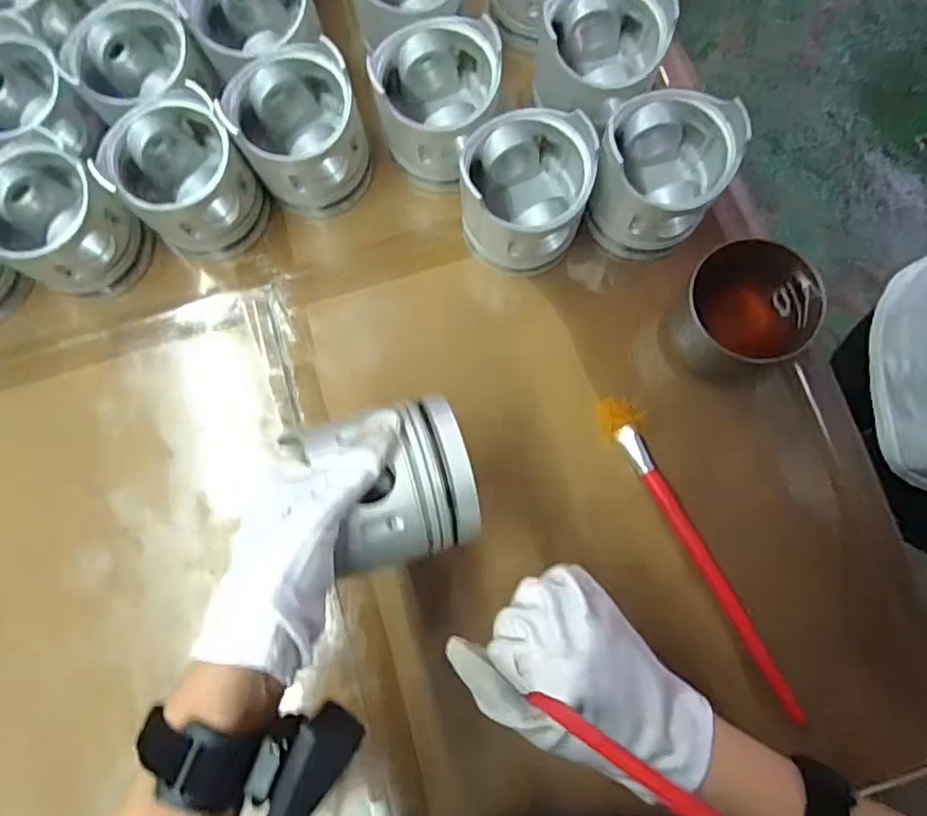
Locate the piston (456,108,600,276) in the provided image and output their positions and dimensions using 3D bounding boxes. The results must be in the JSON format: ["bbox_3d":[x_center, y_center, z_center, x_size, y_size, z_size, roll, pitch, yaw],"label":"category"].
[{"bbox_3d":[0.051,-0.175,0.495,0.105,0.087,0.103,-3,81,2],"label":"piston"}]

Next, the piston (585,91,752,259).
[{"bbox_3d":[0.160,-0.191,0.487,0.099,0.102,0.102,0,82,2],"label":"piston"}]

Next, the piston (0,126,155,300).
[{"bbox_3d":[-0.346,-0.160,0.513,0.101,0.106,0.104,0,82,2],"label":"piston"}]

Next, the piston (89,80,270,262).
[{"bbox_3d":[-0.235,-0.198,0.510,0.100,0.100,0.105,0,82,2],"label":"piston"}]

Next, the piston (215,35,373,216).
[{"bbox_3d":[-0.138,-0.238,0.516,0.101,0.116,0.097,0,82,2],"label":"piston"}]

